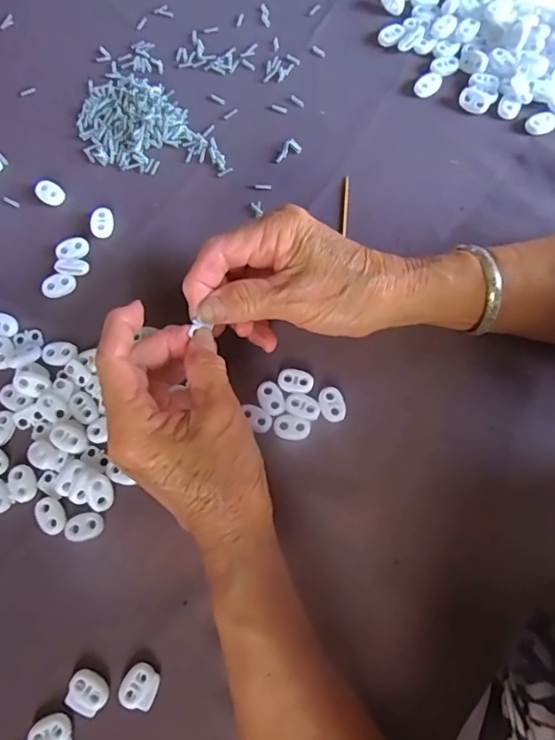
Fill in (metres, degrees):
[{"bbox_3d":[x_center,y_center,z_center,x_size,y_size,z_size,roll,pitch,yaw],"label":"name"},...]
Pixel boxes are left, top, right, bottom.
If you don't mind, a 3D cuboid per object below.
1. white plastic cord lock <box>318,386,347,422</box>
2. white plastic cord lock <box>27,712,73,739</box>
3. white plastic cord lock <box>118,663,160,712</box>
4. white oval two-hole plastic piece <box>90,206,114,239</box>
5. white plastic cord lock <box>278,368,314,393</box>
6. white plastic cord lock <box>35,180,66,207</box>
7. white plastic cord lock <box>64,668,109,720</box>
[{"bbox_3d":[0.035,0.021,0.327,0.016,0.004,0.023,-18,73,-4],"label":"white plastic cord lock"},{"bbox_3d":[-0.121,0.195,0.277,0.021,0.004,0.020,-35,75,-9],"label":"white plastic cord lock"},{"bbox_3d":[-0.075,0.173,0.285,0.020,0.004,0.021,28,75,10],"label":"white plastic cord lock"},{"bbox_3d":[-0.125,-0.105,0.371,0.016,0.005,0.023,-4,72,0],"label":"white oval two-hole plastic piece"},{"bbox_3d":[0.012,0.006,0.331,0.022,0.004,0.015,7,73,4],"label":"white plastic cord lock"},{"bbox_3d":[-0.167,-0.130,0.381,0.025,0.004,0.016,40,77,13],"label":"white plastic cord lock"},{"bbox_3d":[-0.104,0.176,0.283,0.022,0.004,0.020,20,74,8],"label":"white plastic cord lock"}]

